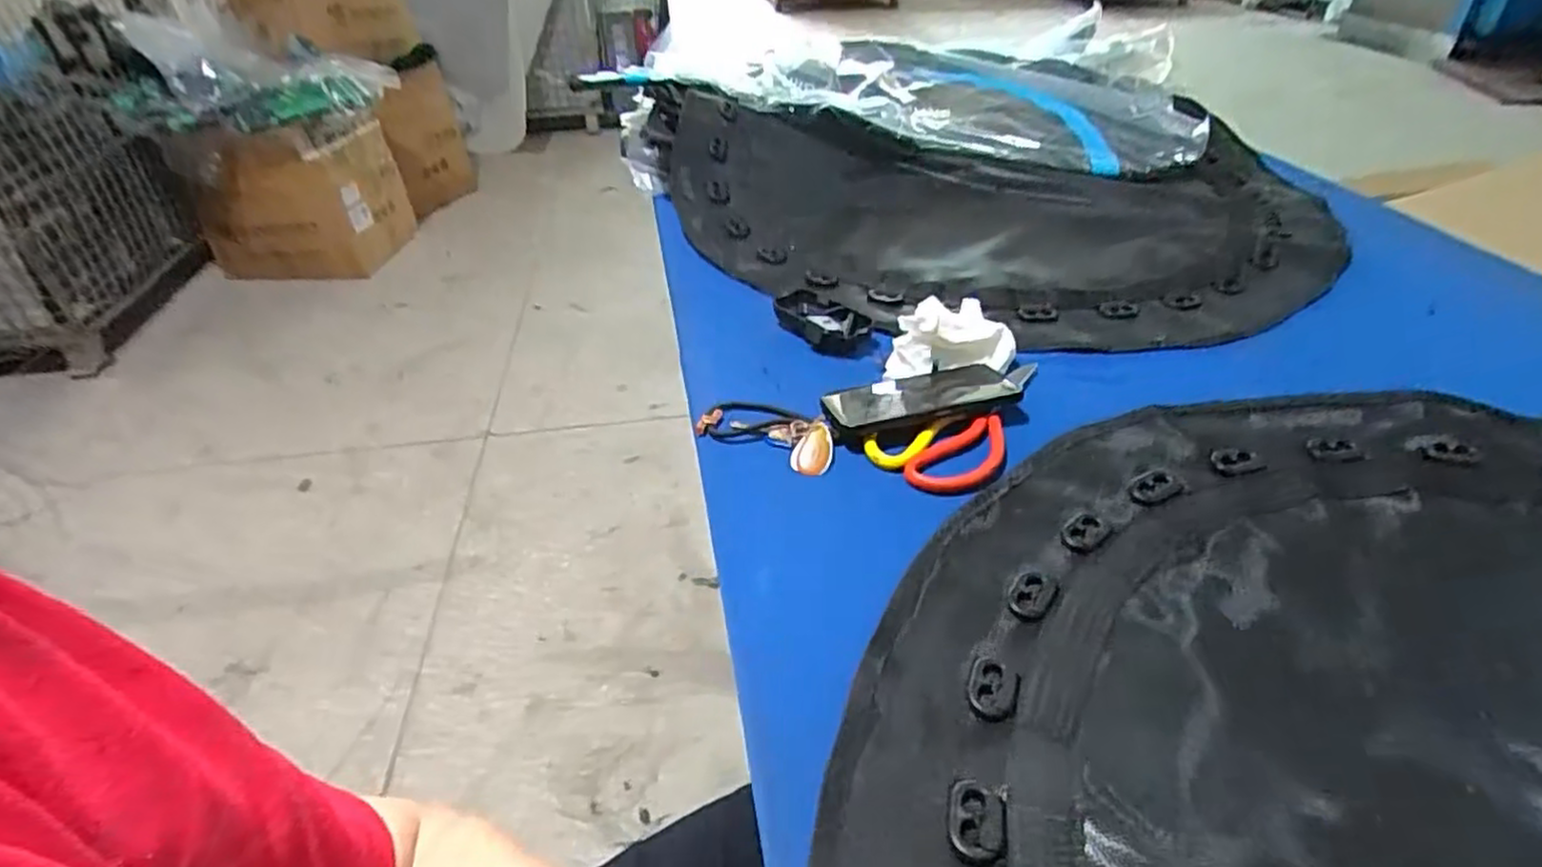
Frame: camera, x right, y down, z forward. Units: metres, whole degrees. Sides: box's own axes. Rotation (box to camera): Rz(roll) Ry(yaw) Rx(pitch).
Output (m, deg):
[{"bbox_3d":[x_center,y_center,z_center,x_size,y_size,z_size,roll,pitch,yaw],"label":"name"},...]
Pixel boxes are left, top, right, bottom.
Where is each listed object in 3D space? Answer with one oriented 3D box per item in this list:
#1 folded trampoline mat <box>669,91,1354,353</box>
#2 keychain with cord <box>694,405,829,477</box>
[{"bbox_3d":[0.296,-0.288,0.920,0.887,0.105,0.485,4,37,5],"label":"folded trampoline mat"},{"bbox_3d":[-0.001,-0.005,0.629,0.122,0.021,0.056,16,40,20],"label":"keychain with cord"}]

